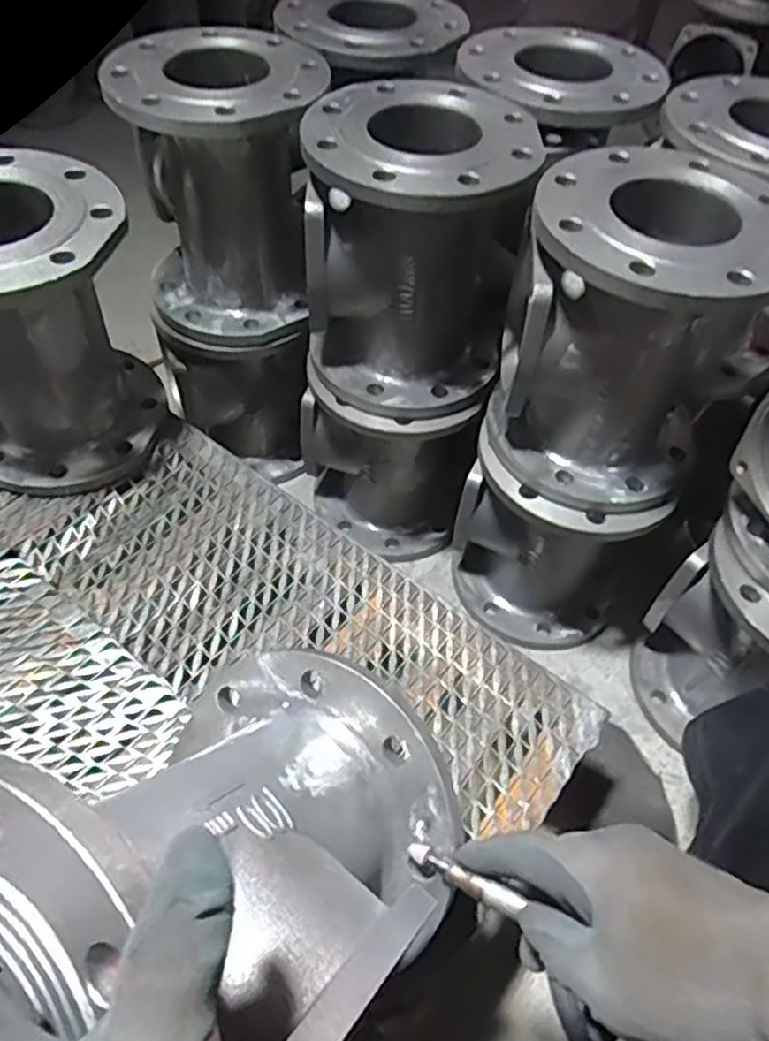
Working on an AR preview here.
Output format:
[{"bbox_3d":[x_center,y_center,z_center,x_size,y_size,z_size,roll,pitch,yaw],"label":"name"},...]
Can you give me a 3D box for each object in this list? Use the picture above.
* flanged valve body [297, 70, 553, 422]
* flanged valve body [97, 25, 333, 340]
[{"bbox_3d":[0.032,-0.287,0.733,0.210,0.250,0.249,8,53,2],"label":"flanged valve body"},{"bbox_3d":[-0.170,-0.363,0.778,0.205,0.249,0.205,3,53,-2],"label":"flanged valve body"}]

